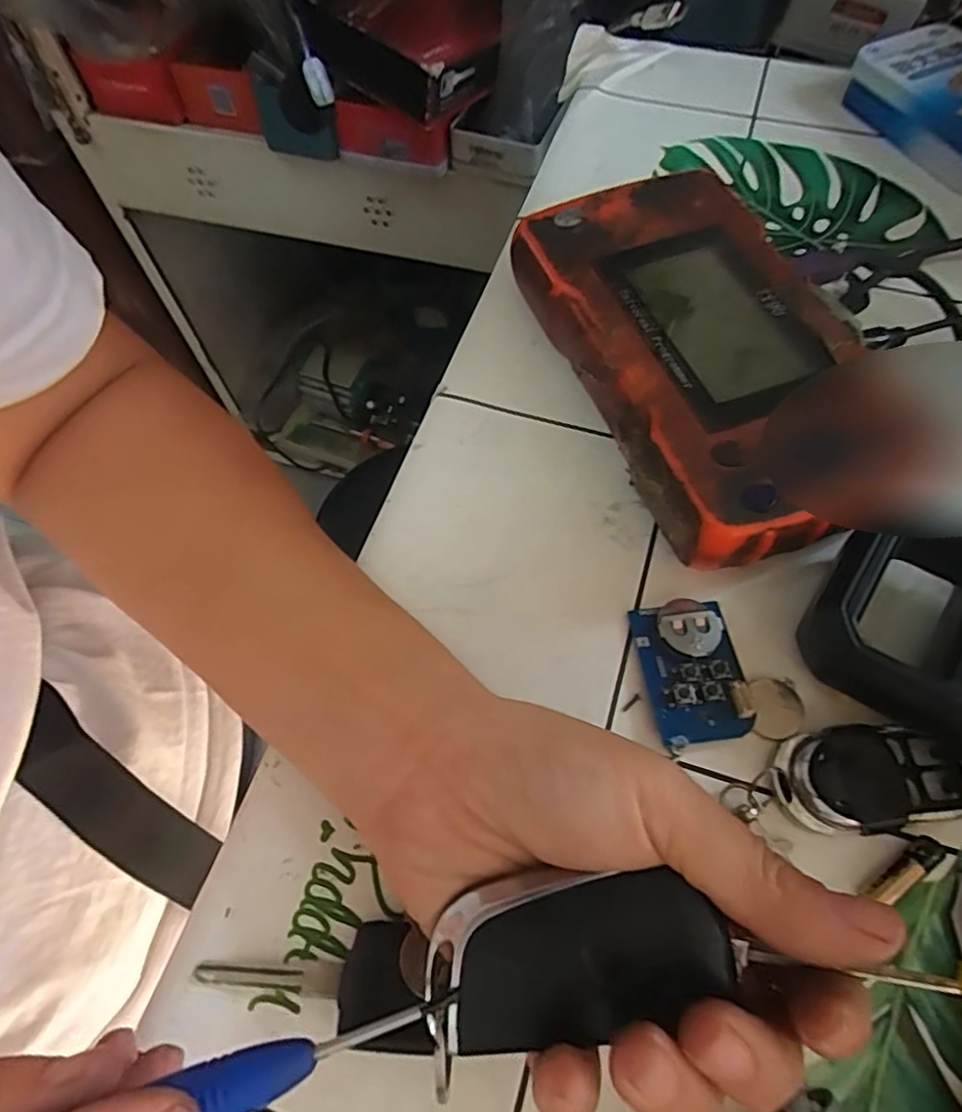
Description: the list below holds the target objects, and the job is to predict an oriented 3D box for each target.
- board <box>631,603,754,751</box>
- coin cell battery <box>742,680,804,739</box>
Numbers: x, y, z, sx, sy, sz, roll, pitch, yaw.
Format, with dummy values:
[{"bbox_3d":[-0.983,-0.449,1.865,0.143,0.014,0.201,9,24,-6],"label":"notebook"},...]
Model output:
[{"bbox_3d":[0.070,0.037,0.213,0.029,0.006,0.048,-8,62,-1],"label":"board"},{"bbox_3d":[0.096,0.050,0.207,0.018,0.005,0.019,15,64,10],"label":"coin cell battery"}]

